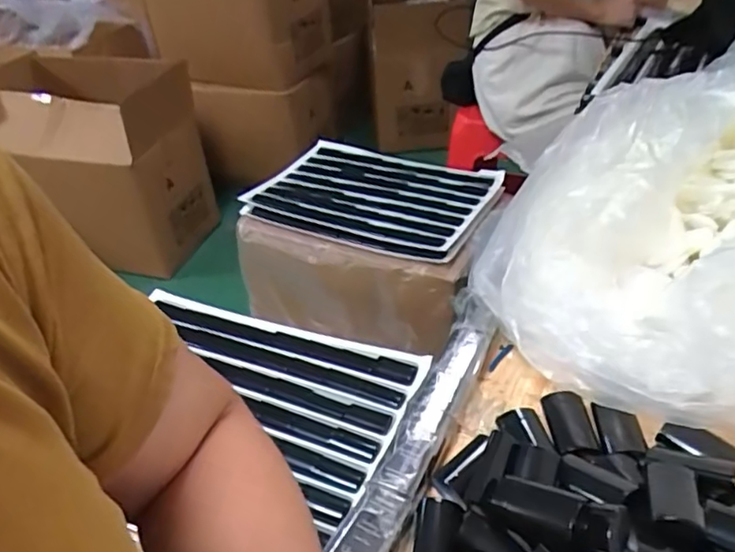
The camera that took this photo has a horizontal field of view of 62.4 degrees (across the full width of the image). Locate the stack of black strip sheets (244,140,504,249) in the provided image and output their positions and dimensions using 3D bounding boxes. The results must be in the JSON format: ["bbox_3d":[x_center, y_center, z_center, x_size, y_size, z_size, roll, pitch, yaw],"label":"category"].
[{"bbox_3d":[0.011,-0.195,1.383,0.524,0.033,0.367,14,40,24],"label":"stack of black strip sheets"}]

